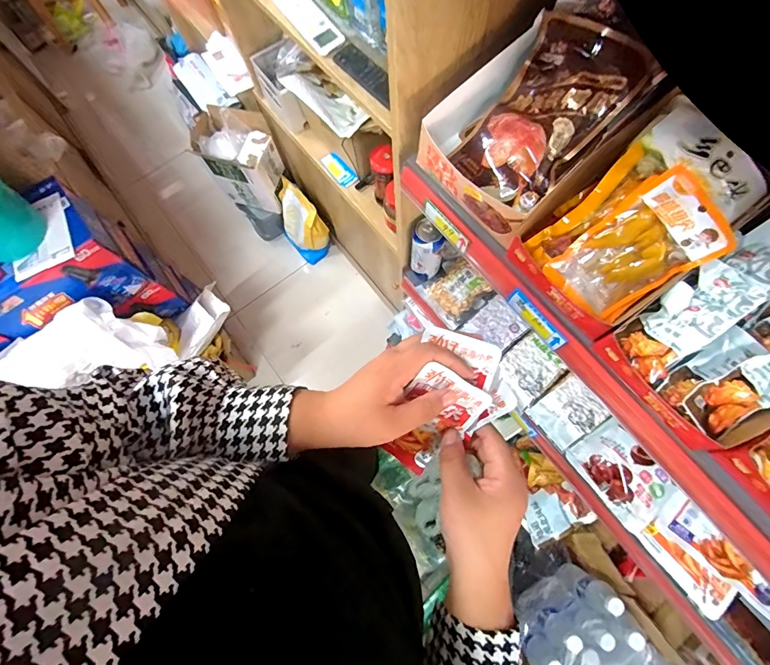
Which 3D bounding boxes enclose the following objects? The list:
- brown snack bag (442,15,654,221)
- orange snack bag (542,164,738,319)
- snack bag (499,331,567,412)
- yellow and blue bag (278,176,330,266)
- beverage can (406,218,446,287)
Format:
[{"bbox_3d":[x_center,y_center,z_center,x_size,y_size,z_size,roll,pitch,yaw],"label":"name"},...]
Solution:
[{"bbox_3d":[0.196,-0.267,0.509,0.144,0.028,0.206,54,127,23],"label":"brown snack bag"},{"bbox_3d":[0.265,-0.085,0.431,0.094,0.153,0.016,44,40,-4],"label":"orange snack bag"},{"bbox_3d":[0.290,0.077,0.817,0.127,0.019,0.103,-40,80,-9],"label":"snack bag"},{"bbox_3d":[-0.313,-0.402,1.462,0.120,0.266,0.221,-39,80,-8],"label":"yellow and blue bag"},{"bbox_3d":[0.086,-0.161,0.850,0.064,0.184,0.062,0,77,0],"label":"beverage can"}]

